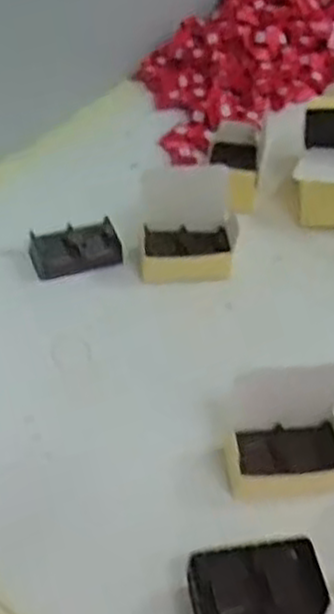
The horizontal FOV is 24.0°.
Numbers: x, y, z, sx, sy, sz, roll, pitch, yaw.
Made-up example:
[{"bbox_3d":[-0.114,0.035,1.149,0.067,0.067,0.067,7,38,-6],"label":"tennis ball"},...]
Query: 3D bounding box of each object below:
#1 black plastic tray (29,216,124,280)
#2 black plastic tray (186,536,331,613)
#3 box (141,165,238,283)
[{"bbox_3d":[-0.098,-0.065,0.844,0.094,0.023,0.060,-14,50,-16],"label":"black plastic tray"},{"bbox_3d":[0.065,0.216,0.590,0.098,0.046,0.062,-5,49,-8],"label":"black plastic tray"},{"bbox_3d":[0.023,-0.090,0.844,0.102,0.067,0.108,1,49,-2],"label":"box"}]

